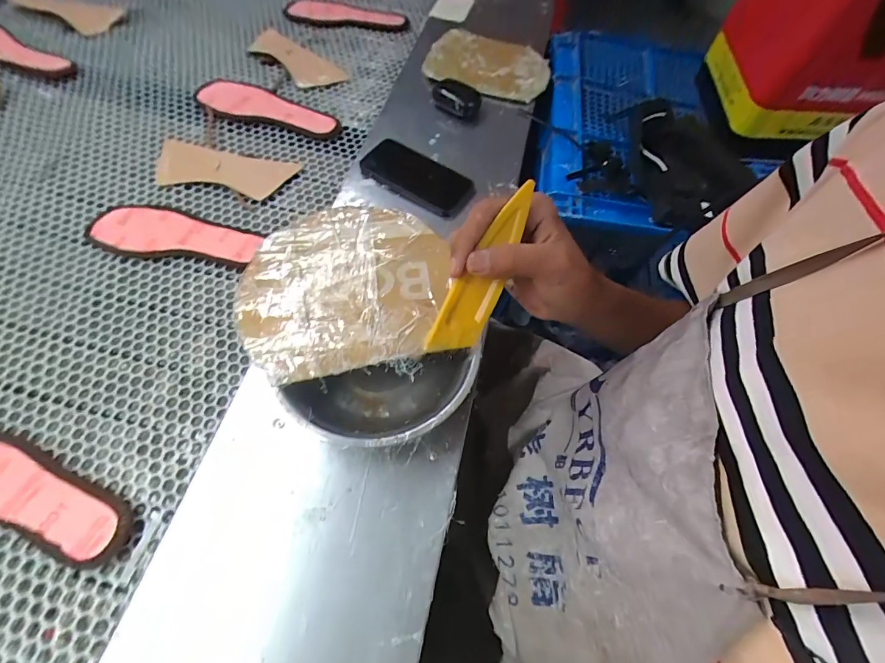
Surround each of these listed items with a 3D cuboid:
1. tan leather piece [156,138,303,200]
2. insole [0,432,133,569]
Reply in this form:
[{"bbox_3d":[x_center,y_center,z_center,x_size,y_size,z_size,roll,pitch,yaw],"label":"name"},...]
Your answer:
[{"bbox_3d":[-0.334,-0.249,0.567,0.208,0.020,0.082,10,63,3],"label":"tan leather piece"},{"bbox_3d":[-0.414,0.154,0.368,0.239,0.014,0.076,16,64,6],"label":"insole"}]

